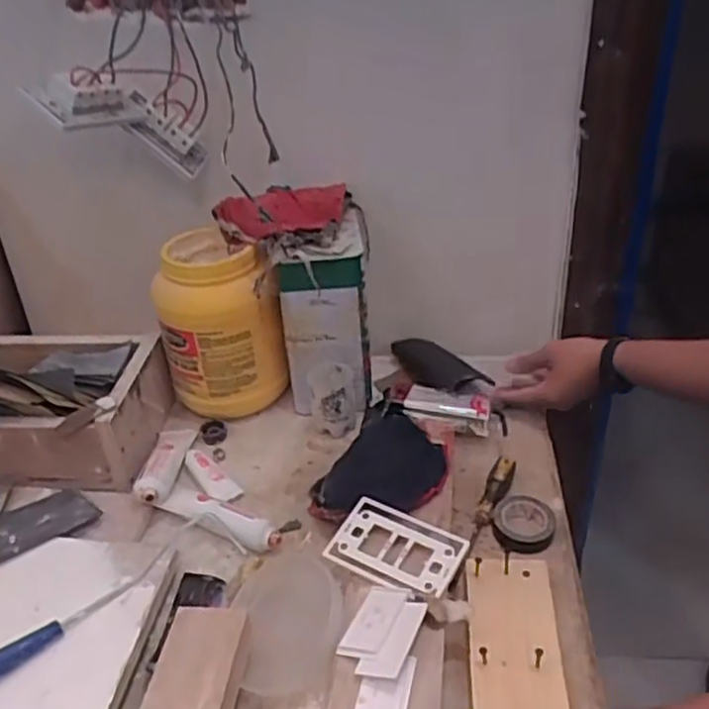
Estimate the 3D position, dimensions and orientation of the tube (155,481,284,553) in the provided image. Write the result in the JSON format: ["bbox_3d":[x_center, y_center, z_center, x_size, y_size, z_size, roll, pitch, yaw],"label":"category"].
[{"bbox_3d":[-0.145,0.178,0.781,0.158,0.035,0.047,14,37,24],"label":"tube"}]

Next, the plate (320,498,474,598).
[{"bbox_3d":[0.038,0.183,0.681,0.121,0.018,0.077,18,39,29],"label":"plate"}]

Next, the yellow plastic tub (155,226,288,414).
[{"bbox_3d":[-0.179,-0.040,0.928,0.140,0.199,0.144,-14,35,-16],"label":"yellow plastic tub"}]

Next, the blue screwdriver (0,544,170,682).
[{"bbox_3d":[-0.260,0.240,0.638,0.029,0.019,0.224,26,43,36],"label":"blue screwdriver"}]

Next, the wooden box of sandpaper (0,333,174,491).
[{"bbox_3d":[-0.399,0.056,0.891,0.303,0.109,0.205,3,34,8],"label":"wooden box of sandpaper"}]

